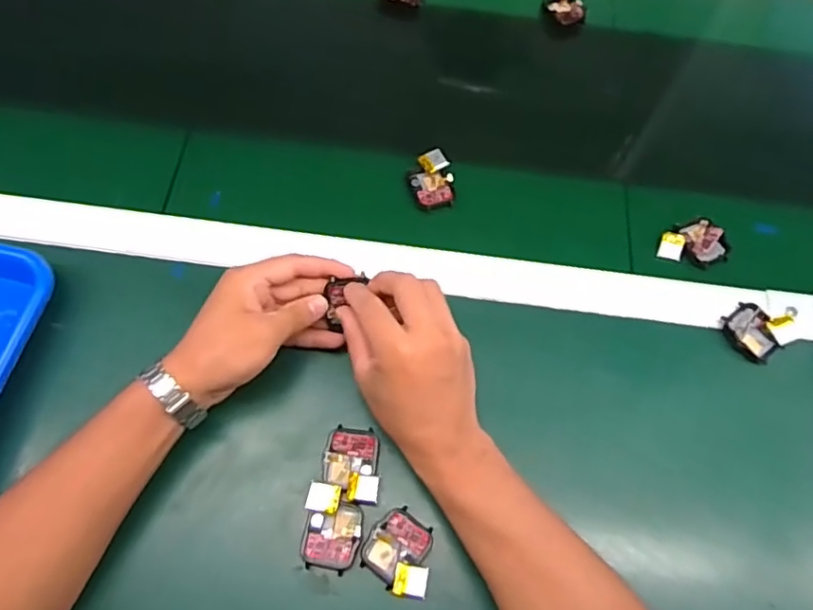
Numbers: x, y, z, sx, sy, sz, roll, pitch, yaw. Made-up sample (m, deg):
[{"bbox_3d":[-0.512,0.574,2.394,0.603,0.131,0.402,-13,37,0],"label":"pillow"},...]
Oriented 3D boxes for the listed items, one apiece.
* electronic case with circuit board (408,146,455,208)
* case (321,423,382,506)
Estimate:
[{"bbox_3d":[0.023,-0.111,0.527,0.038,0.013,0.052,-9,67,-5],"label":"electronic case with circuit board"},{"bbox_3d":[-0.040,0.115,0.429,0.041,0.012,0.053,3,66,0],"label":"case"}]

